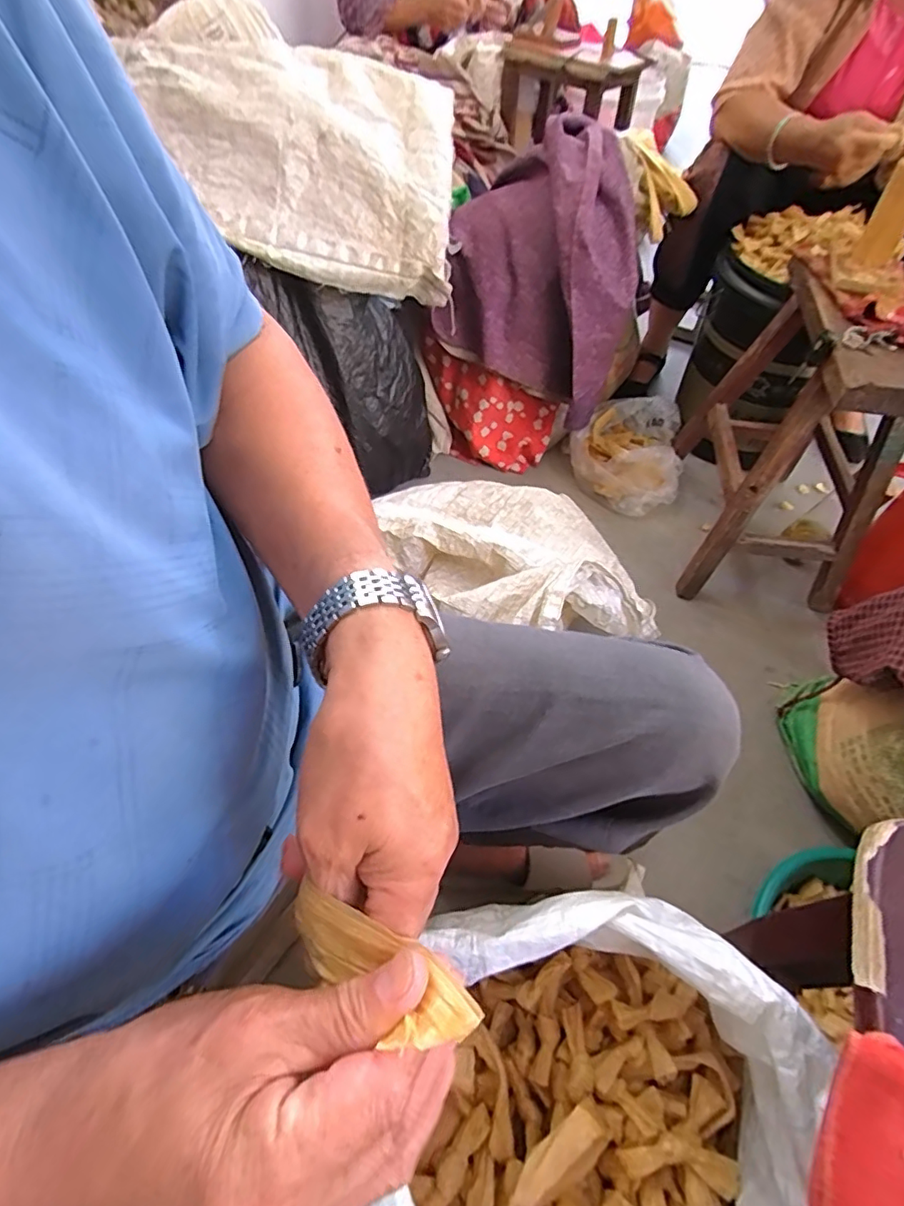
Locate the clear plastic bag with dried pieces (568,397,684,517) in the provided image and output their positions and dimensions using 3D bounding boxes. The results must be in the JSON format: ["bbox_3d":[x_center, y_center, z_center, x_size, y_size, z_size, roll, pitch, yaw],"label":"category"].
[{"bbox_3d":[0.356,-0.315,1.165,0.219,0.090,0.278,10,54,6],"label":"clear plastic bag with dried pieces"}]

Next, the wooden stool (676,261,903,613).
[{"bbox_3d":[0.568,-0.265,0.930,0.255,0.433,0.377,11,54,6],"label":"wooden stool"}]

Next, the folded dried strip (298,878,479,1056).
[{"bbox_3d":[-0.029,0.135,0.209,0.081,0.023,0.026,16,53,31],"label":"folded dried strip"}]

